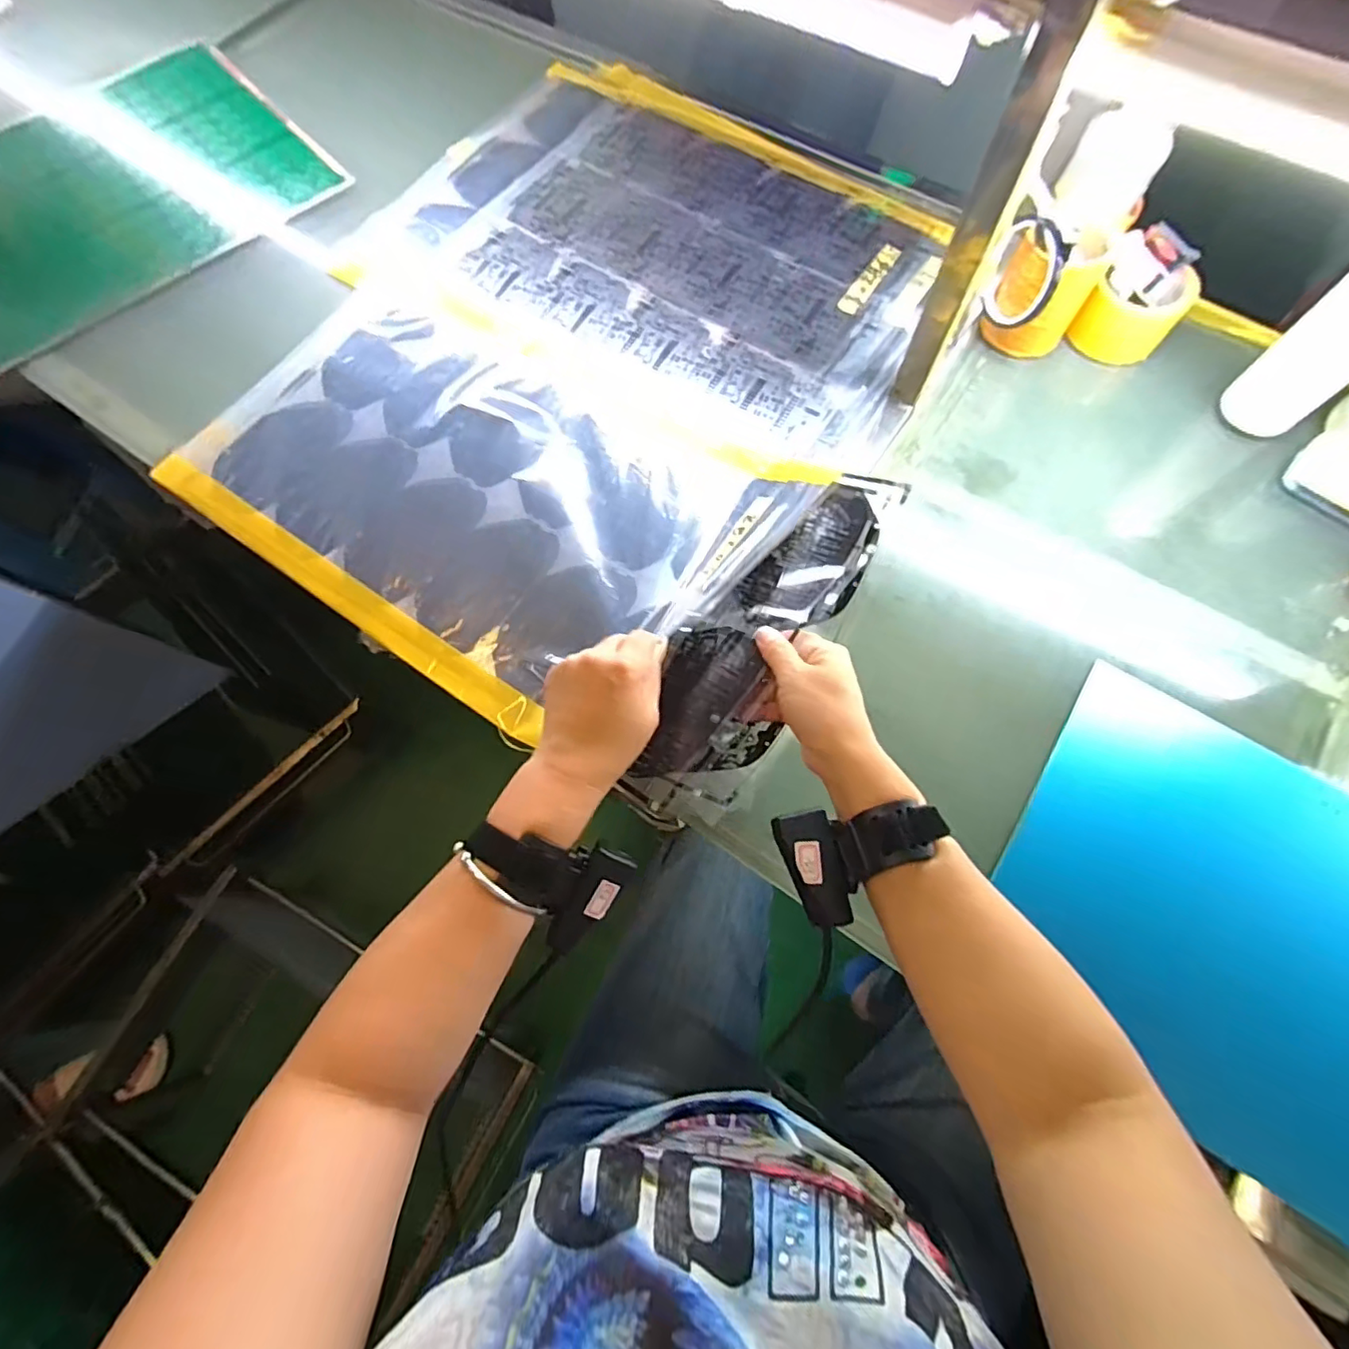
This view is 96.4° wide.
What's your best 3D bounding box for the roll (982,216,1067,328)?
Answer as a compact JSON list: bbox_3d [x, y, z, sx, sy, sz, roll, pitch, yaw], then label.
[{"bbox_3d":[0.336,-0.387,0.583,0.015,0.088,0.080,-19,35,-16],"label":"roll"}]

